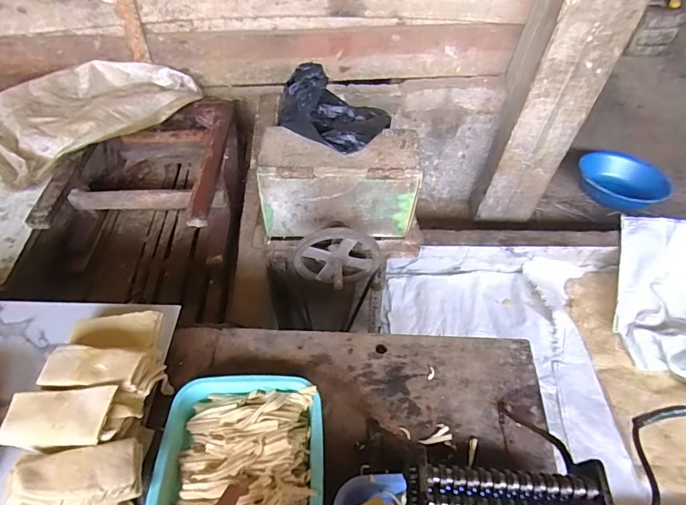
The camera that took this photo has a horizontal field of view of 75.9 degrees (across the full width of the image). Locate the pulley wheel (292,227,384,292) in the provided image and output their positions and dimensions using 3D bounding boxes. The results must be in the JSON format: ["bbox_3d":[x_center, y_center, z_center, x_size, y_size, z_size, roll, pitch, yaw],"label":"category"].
[{"bbox_3d":[-0.009,0.036,0.992,0.195,0.177,0.087,-2,54,-5],"label":"pulley wheel"}]

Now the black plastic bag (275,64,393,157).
[{"bbox_3d":[-0.023,-0.323,0.966,0.233,0.086,0.187,26,57,15],"label":"black plastic bag"}]

